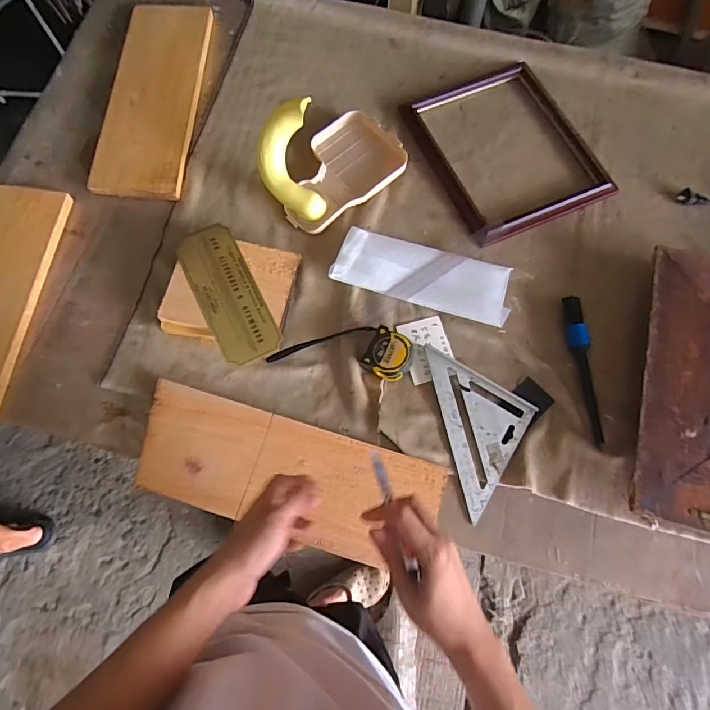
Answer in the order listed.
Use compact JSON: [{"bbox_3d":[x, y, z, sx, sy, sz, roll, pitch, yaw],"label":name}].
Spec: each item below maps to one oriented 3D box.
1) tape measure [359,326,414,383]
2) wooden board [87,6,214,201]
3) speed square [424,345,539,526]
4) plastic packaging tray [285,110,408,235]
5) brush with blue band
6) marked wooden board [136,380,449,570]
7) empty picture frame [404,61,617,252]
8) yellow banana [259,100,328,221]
[{"bbox_3d":[0.048,-0.001,0.657,0.071,0.035,0.063,32,75,7],"label":"tape measure"},{"bbox_3d":[-0.355,-0.465,0.798,0.150,0.015,0.428,2,73,-2],"label":"wooden board"},{"bbox_3d":[0.141,0.104,0.638,0.171,0.016,0.173,32,75,7],"label":"speed square"},{"bbox_3d":[-0.035,-0.313,0.759,0.227,0.028,0.151,-40,79,-12],"label":"plastic packaging tray"},{"bbox_3d":[0.340,0.018,0.665,0.026,0.026,0.215,-4,73,-3],"label":"brush with blue band"},{"bbox_3d":[-0.090,0.163,0.613,0.407,0.020,0.154,13,73,4],"label":"marked wooden board"},{"bbox_3d":[0.259,-0.361,0.777,0.276,0.023,0.316,-24,76,-9],"label":"empty picture frame"},{"bbox_3d":[-0.101,-0.291,0.694,0.091,0.050,0.168,-14,111,-6],"label":"yellow banana"}]

